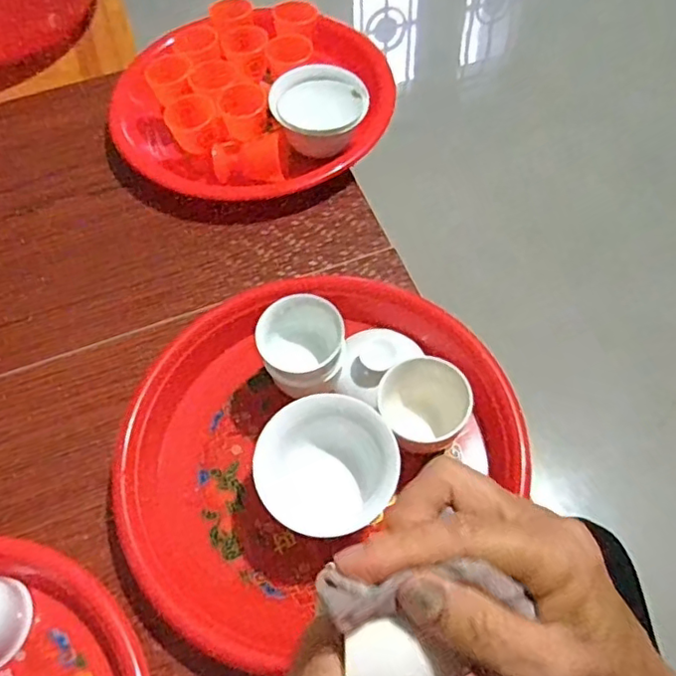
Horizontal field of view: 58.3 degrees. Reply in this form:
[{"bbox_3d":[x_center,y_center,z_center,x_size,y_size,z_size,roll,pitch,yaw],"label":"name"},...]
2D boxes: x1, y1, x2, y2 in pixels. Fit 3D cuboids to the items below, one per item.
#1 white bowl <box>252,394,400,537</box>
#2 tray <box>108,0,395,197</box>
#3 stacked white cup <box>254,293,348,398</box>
[{"bbox_3d":[-0.007,0.082,0.375,0.081,0.052,0.075,-1,60,2],"label":"white bowl"},{"bbox_3d":[-0.078,-0.220,0.560,0.248,0.066,0.211,13,61,10],"label":"tray"},{"bbox_3d":[-0.022,0.014,0.411,0.055,0.070,0.057,-1,60,2],"label":"stacked white cup"}]

